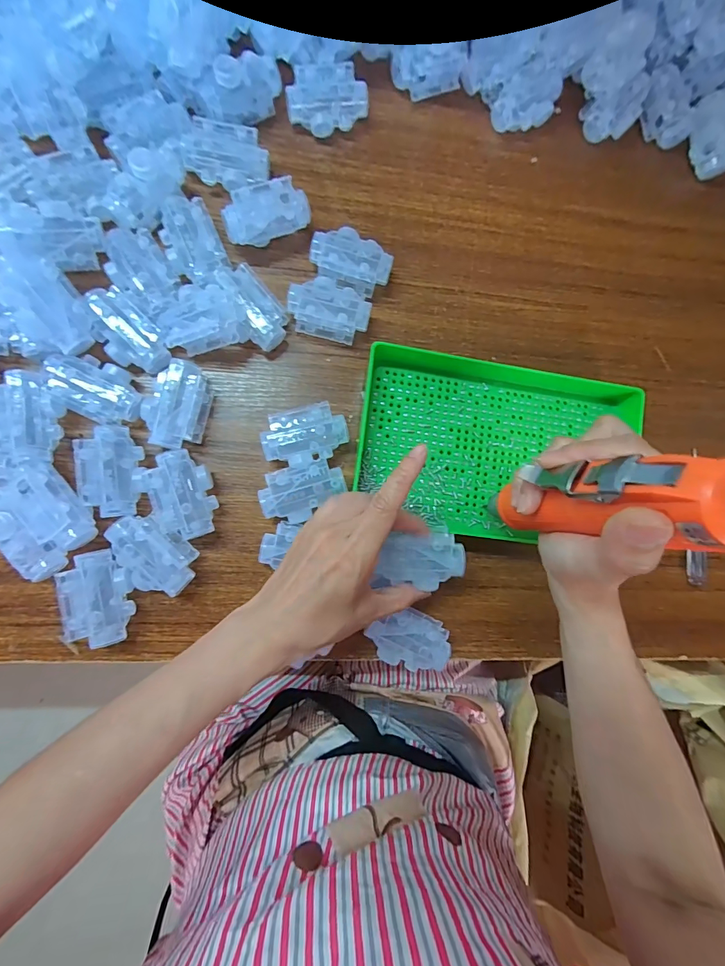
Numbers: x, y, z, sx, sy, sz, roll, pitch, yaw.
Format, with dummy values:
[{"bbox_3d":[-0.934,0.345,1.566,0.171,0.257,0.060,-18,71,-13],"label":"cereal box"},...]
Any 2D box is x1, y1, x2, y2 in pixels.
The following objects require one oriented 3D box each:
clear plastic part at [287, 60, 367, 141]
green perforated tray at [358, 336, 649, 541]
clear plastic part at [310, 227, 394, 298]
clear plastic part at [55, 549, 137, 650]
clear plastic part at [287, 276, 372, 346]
[{"bbox_3d":[-0.032,-0.342,0.368,0.070,0.019,0.047,-11,116,-6],"label":"clear plastic part"},{"bbox_3d":[0.115,-0.032,0.360,0.234,0.033,0.156,8,85,-7],"label":"green perforated tray"},{"bbox_3d":[-0.010,-0.195,0.361,0.070,0.029,0.045,16,84,-6],"label":"clear plastic part"},{"bbox_3d":[-0.199,0.087,0.313,0.043,0.030,0.069,-11,88,-8],"label":"clear plastic part"},{"bbox_3d":[-0.028,-0.151,0.353,0.068,0.027,0.045,13,85,-6],"label":"clear plastic part"}]

